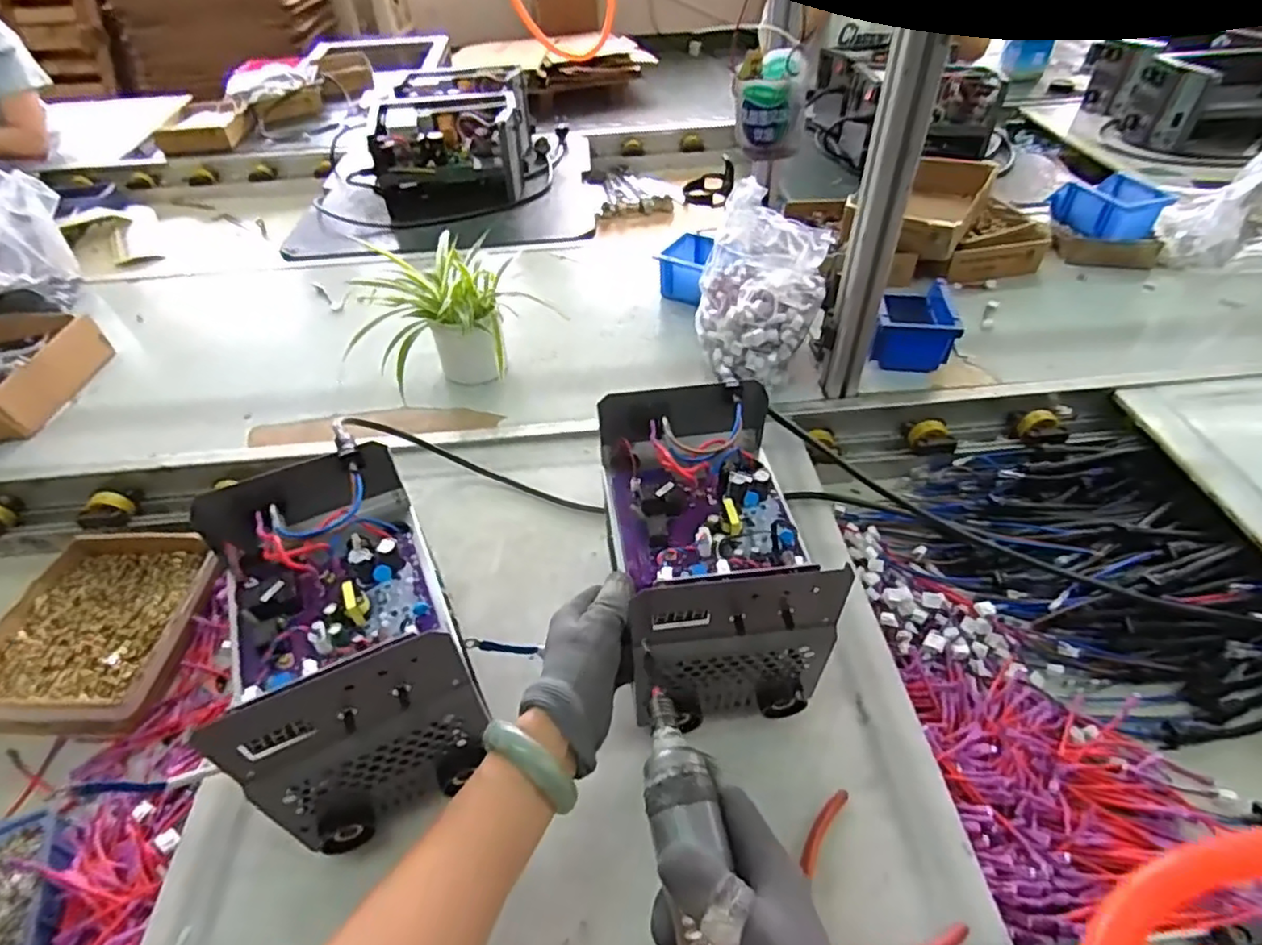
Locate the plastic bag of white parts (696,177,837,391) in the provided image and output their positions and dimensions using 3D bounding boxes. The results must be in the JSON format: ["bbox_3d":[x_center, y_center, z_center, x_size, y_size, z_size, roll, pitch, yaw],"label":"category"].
[{"bbox_3d":[0.162,-0.228,0.809,0.152,0.169,0.159,8,46,10],"label":"plastic bag of white parts"}]

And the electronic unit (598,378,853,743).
[{"bbox_3d":[0.062,0.061,0.533,0.145,0.158,0.224,-7,45,-4],"label":"electronic unit"}]

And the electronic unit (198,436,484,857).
[{"bbox_3d":[-0.217,0.132,0.503,0.147,0.184,0.227,-21,48,-17],"label":"electronic unit"}]

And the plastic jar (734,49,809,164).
[{"bbox_3d":[0.124,-0.326,0.573,0.062,0.072,0.062,4,45,7],"label":"plastic jar"}]

